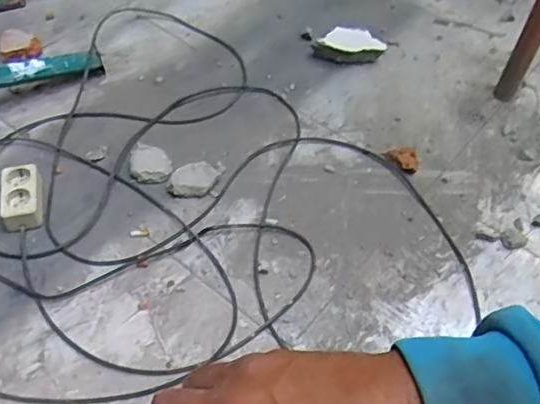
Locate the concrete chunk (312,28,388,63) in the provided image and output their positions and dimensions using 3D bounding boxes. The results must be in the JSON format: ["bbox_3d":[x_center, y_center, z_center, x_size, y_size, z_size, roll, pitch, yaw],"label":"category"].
[{"bbox_3d":[0.166,-0.332,1.235,0.151,0.053,0.072,2,52,-4],"label":"concrete chunk"}]

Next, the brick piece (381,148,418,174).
[{"bbox_3d":[0.240,-0.077,1.049,0.036,0.033,0.062,-35,62,-28],"label":"brick piece"}]

